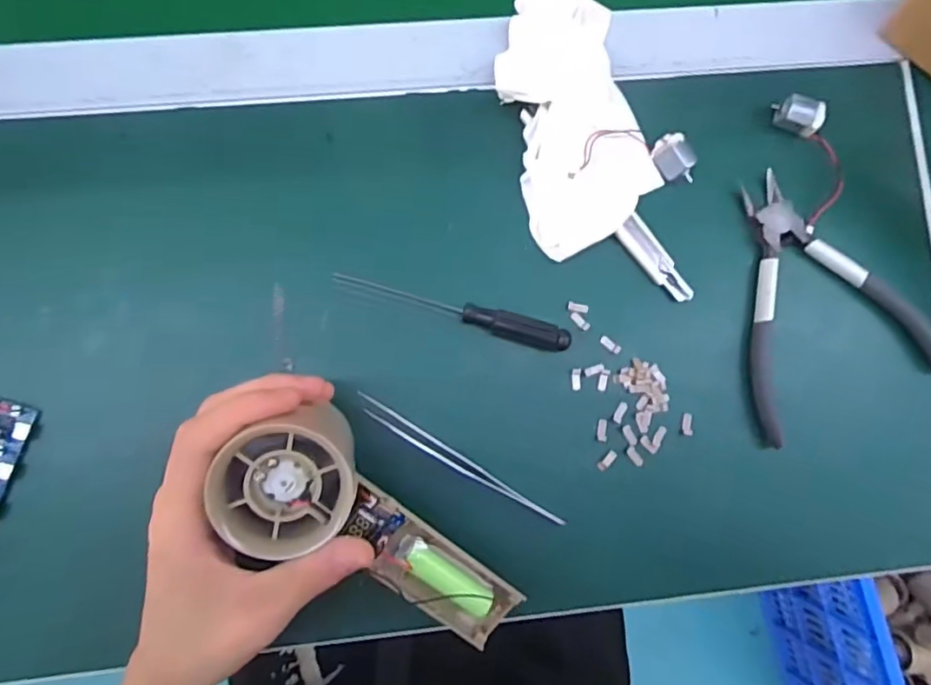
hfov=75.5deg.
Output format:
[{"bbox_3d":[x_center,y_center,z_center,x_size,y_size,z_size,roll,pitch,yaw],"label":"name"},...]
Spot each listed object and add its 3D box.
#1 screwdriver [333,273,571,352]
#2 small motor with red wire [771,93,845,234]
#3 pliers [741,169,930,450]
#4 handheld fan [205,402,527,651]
[{"bbox_3d":[-0.007,-0.019,0.332,0.132,0.012,0.014,17,84,-2],"label":"screwdriver"},{"bbox_3d":[0.206,-0.108,0.354,0.028,0.020,0.079,-15,86,-5],"label":"small motor with red wire"},{"bbox_3d":[0.221,-0.022,0.348,0.118,0.009,0.152,-4,85,-4],"label":"pliers"},{"bbox_3d":[-0.042,0.087,0.280,0.156,0.043,0.058,39,83,-22],"label":"handheld fan"}]

